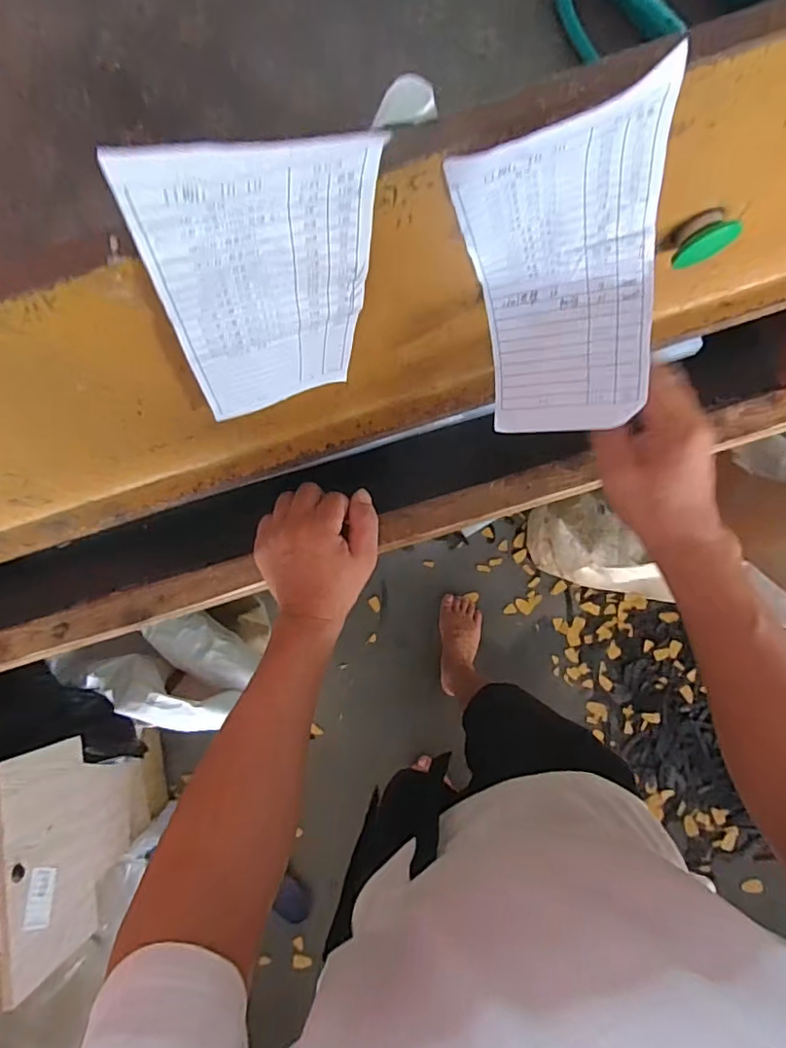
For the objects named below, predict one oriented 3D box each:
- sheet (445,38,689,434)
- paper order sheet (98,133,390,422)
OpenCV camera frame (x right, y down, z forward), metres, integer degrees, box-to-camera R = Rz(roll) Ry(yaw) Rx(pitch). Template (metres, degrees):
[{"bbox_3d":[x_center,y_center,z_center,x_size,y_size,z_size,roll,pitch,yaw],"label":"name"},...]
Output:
[{"bbox_3d":[0.087,-0.127,0.288,0.098,0.181,0.062,5,63,19],"label":"sheet"},{"bbox_3d":[-0.060,-0.106,0.276,0.092,0.194,0.009,-18,81,-12],"label":"paper order sheet"}]

